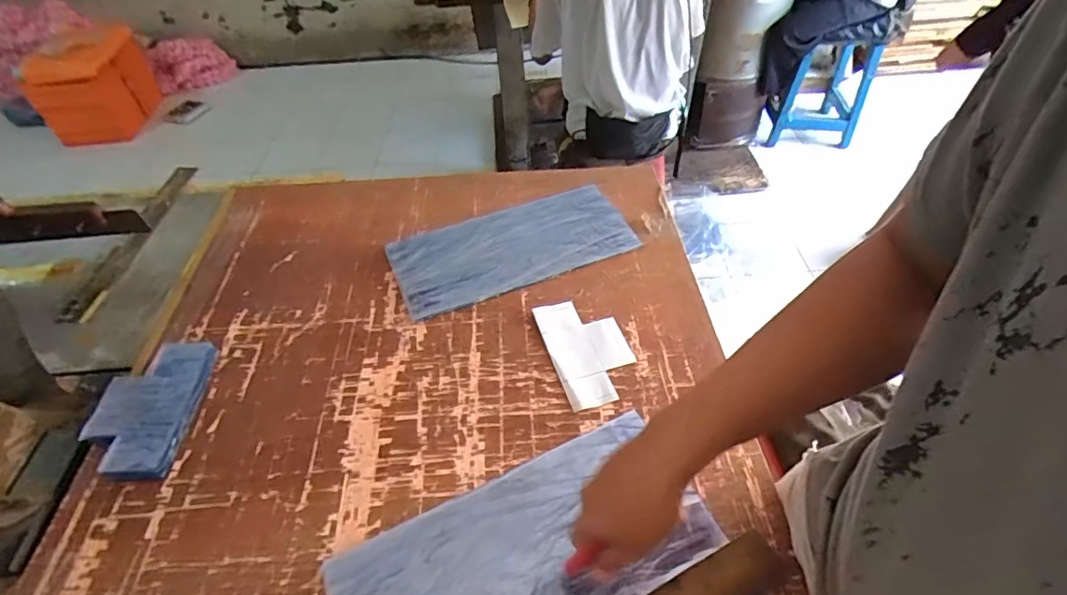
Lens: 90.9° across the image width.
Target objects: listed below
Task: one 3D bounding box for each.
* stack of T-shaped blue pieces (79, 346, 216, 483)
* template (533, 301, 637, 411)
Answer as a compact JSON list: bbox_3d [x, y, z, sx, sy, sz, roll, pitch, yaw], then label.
[{"bbox_3d":[-0.469,0.131,0.639,0.114,0.025,0.174,1,48,1],"label":"stack of T-shaped blue pieces"},{"bbox_3d":[0.073,0.067,0.703,0.105,0.006,0.167,-11,51,-13],"label":"template"}]

